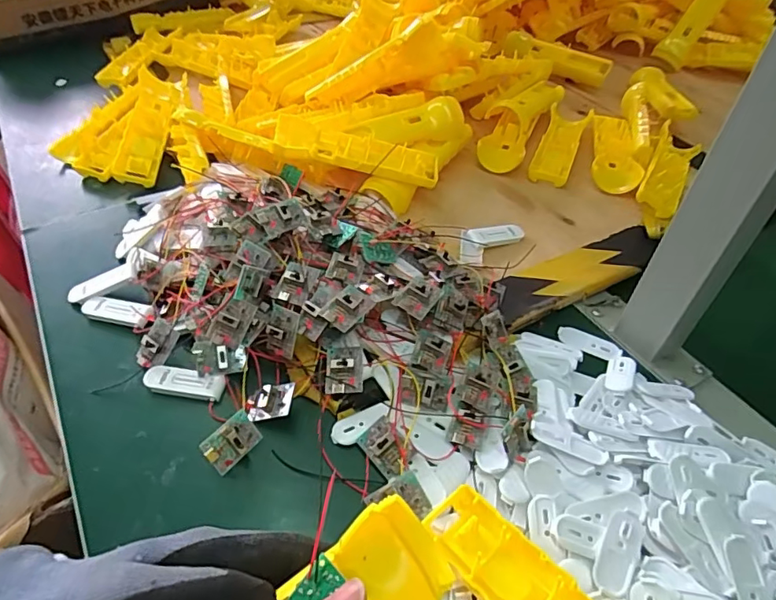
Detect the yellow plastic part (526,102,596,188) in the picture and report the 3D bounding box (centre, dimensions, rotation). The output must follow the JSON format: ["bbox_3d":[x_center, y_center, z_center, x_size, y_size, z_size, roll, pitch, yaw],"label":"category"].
[{"bbox_3d":[0.203,-0.182,0.619,0.049,0.025,0.163,17,47,13],"label":"yellow plastic part"}]

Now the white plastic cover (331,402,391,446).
[{"bbox_3d":[-0.019,0.084,0.360,0.043,0.004,0.018,-32,54,-10],"label":"white plastic cover"}]

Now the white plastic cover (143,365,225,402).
[{"bbox_3d":[-0.151,0.062,0.388,0.057,0.013,0.018,9,46,5],"label":"white plastic cover"}]

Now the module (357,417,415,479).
[{"bbox_3d":[-0.001,0.096,0.341,0.025,0.009,0.035,-42,61,-6],"label":"module"}]

